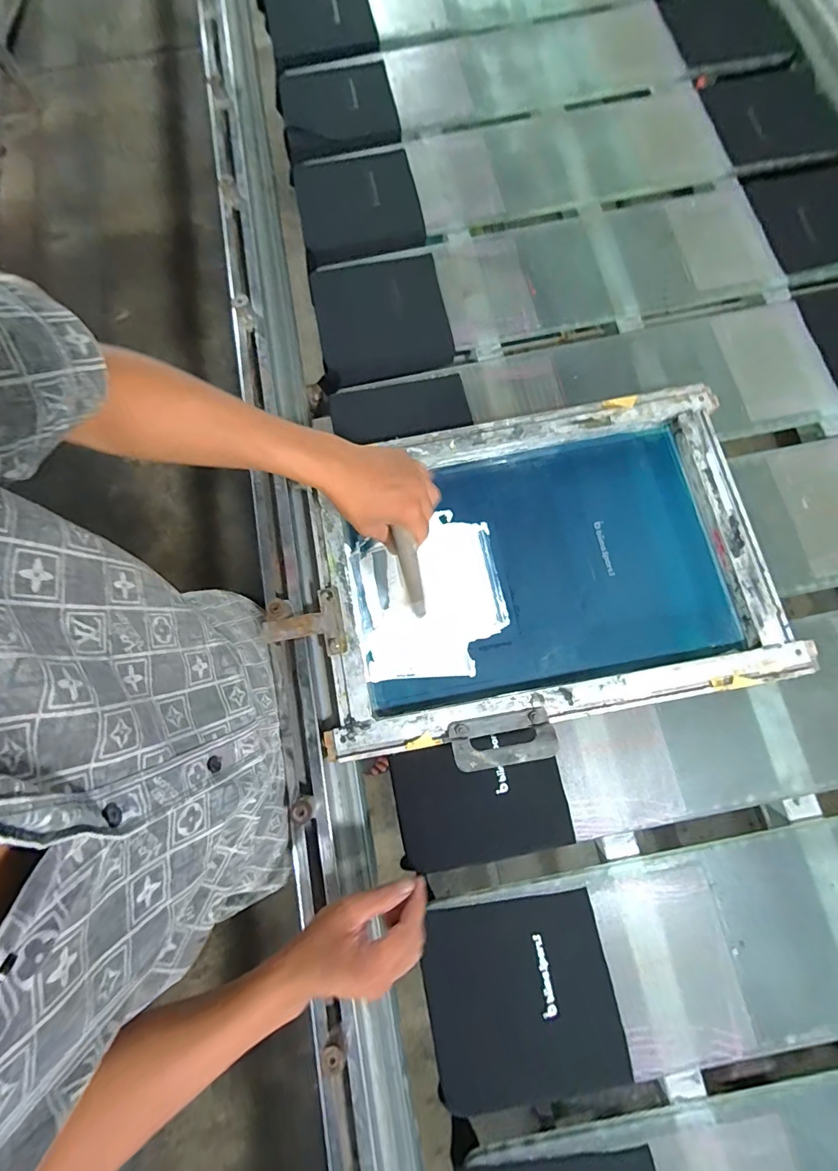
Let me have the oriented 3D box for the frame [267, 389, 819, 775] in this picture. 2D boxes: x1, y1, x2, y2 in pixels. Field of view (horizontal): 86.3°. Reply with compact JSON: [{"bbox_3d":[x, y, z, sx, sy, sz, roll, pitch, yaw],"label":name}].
[{"bbox_3d":[0.140,-0.022,0.572,0.568,0.047,0.414,-12,76,-1],"label":"frame"}]

